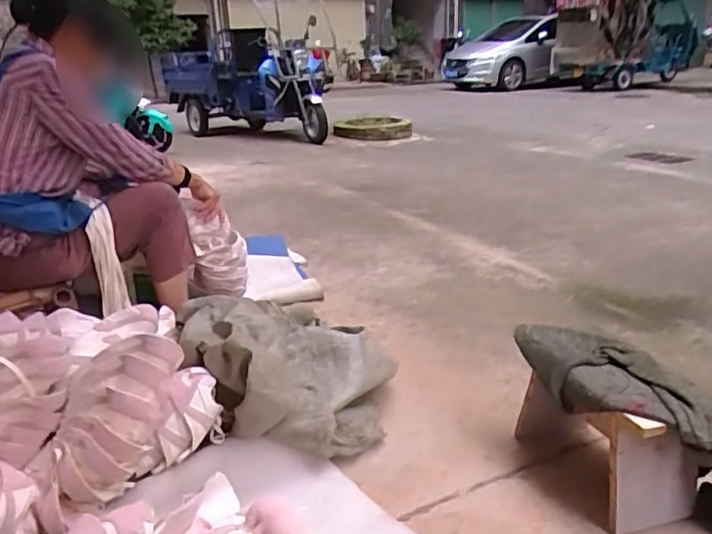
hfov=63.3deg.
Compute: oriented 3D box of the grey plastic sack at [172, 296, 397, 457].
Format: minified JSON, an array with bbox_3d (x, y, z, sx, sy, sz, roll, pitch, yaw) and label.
[{"bbox_3d":[-0.123,0.227,1.199,0.433,0.260,0.272,-6,21,-16],"label":"grey plastic sack"}]

